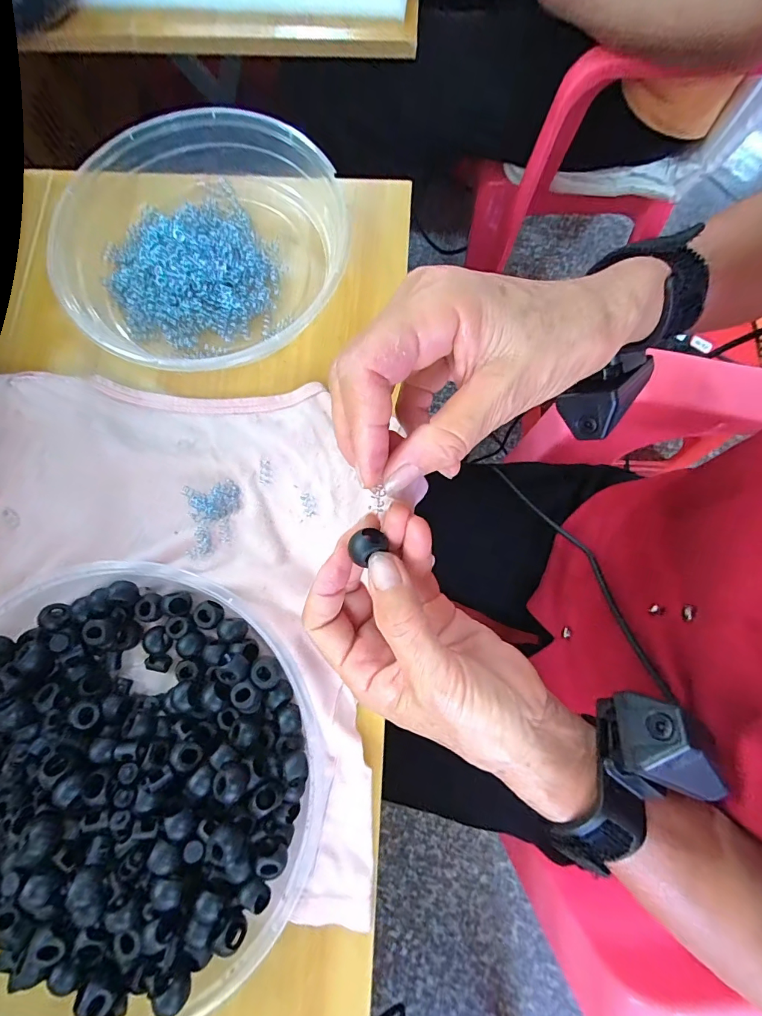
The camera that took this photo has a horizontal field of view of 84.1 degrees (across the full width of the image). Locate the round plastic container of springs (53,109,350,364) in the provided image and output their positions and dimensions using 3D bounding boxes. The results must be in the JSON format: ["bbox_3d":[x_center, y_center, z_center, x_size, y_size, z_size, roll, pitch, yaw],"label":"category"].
[{"bbox_3d":[-0.128,-0.196,0.308,0.212,0.041,0.202,0,79,0],"label":"round plastic container of springs"}]

